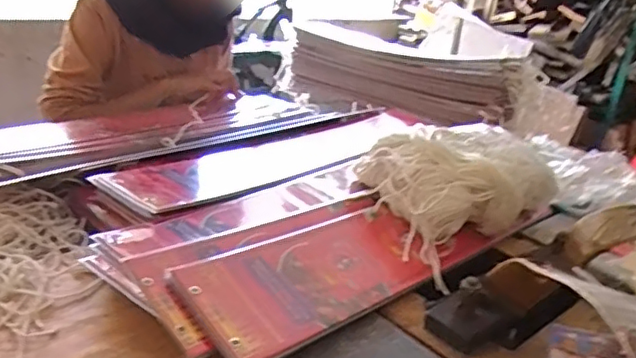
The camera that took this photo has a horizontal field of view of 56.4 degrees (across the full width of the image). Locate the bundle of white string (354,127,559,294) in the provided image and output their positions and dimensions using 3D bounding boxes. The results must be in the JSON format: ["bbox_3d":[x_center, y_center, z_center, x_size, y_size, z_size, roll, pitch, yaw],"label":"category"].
[{"bbox_3d":[0.167,0.000,0.725,0.162,0.105,0.265,25,29,36],"label":"bundle of white string"}]

